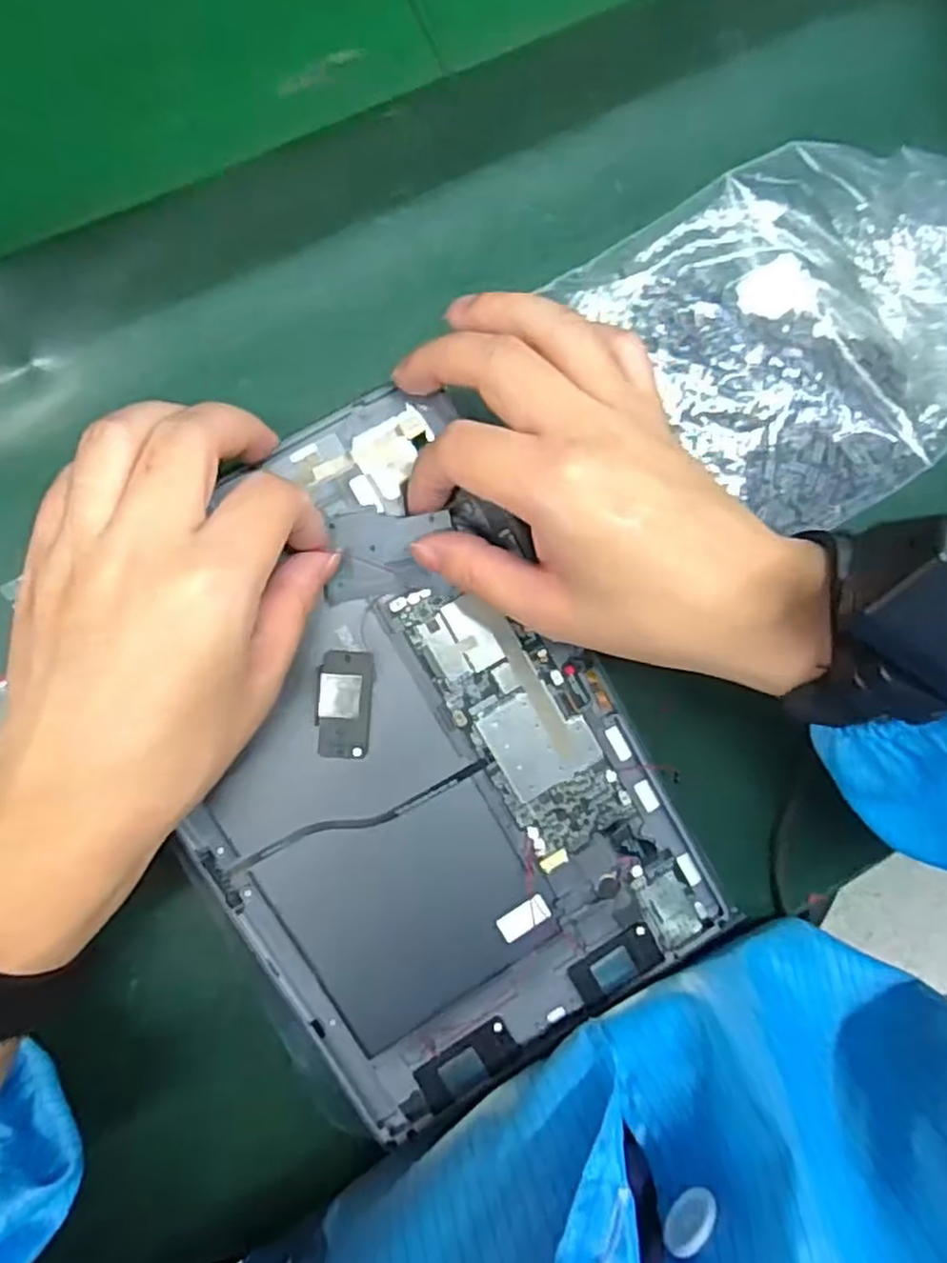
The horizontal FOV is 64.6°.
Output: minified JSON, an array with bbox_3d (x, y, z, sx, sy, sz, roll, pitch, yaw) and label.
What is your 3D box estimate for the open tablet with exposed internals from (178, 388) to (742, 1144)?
[{"bbox_3d":[-0.024,0.053,0.288,0.165,0.019,0.244,-31,97,-7],"label":"open tablet with exposed internals"}]

